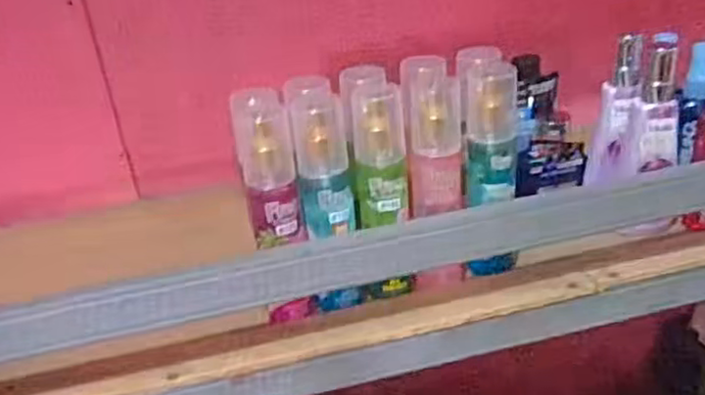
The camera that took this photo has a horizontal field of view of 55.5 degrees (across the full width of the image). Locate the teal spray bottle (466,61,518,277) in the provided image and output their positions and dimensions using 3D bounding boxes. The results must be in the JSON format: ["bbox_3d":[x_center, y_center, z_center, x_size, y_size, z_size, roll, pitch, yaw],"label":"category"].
[{"bbox_3d":[0.103,-0.014,0.492,0.037,0.165,0.032,-3,24,9],"label":"teal spray bottle"}]

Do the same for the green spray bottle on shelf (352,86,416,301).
[{"bbox_3d":[0.024,-0.002,0.486,0.036,0.153,0.043,-2,24,12],"label":"green spray bottle on shelf"}]

